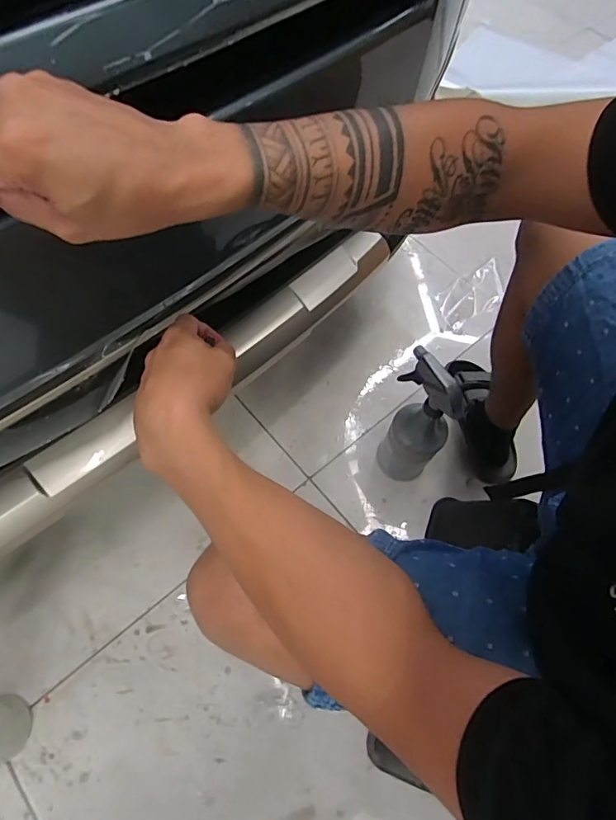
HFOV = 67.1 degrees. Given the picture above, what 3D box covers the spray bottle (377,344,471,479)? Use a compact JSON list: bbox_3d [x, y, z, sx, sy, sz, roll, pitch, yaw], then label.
[{"bbox_3d":[0.169,0.029,0.766,0.113,0.302,0.078,37,69,13],"label":"spray bottle"}]

